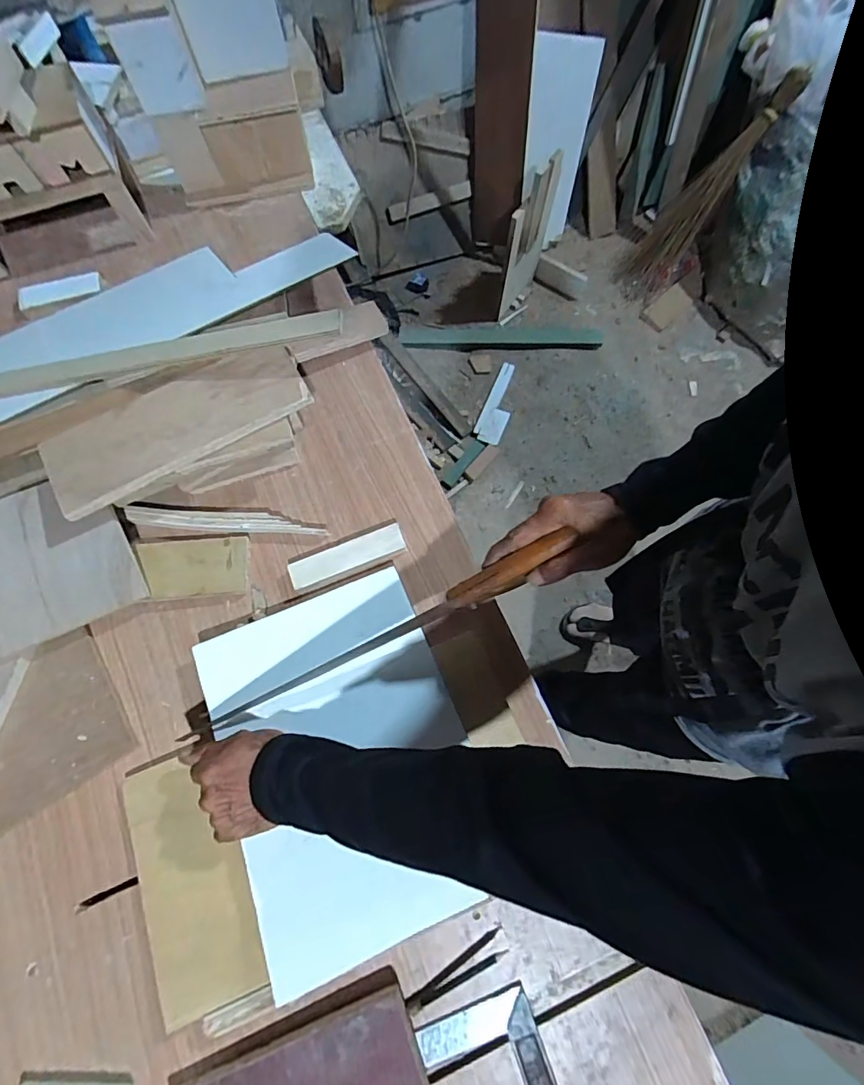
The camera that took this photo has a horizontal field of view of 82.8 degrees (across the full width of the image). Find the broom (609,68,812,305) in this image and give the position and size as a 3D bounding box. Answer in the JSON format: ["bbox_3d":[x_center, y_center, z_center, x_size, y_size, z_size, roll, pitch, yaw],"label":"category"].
[{"bbox_3d":[0.759,-0.978,1.396,0.086,0.589,0.138,-21,69,-43],"label":"broom"}]

